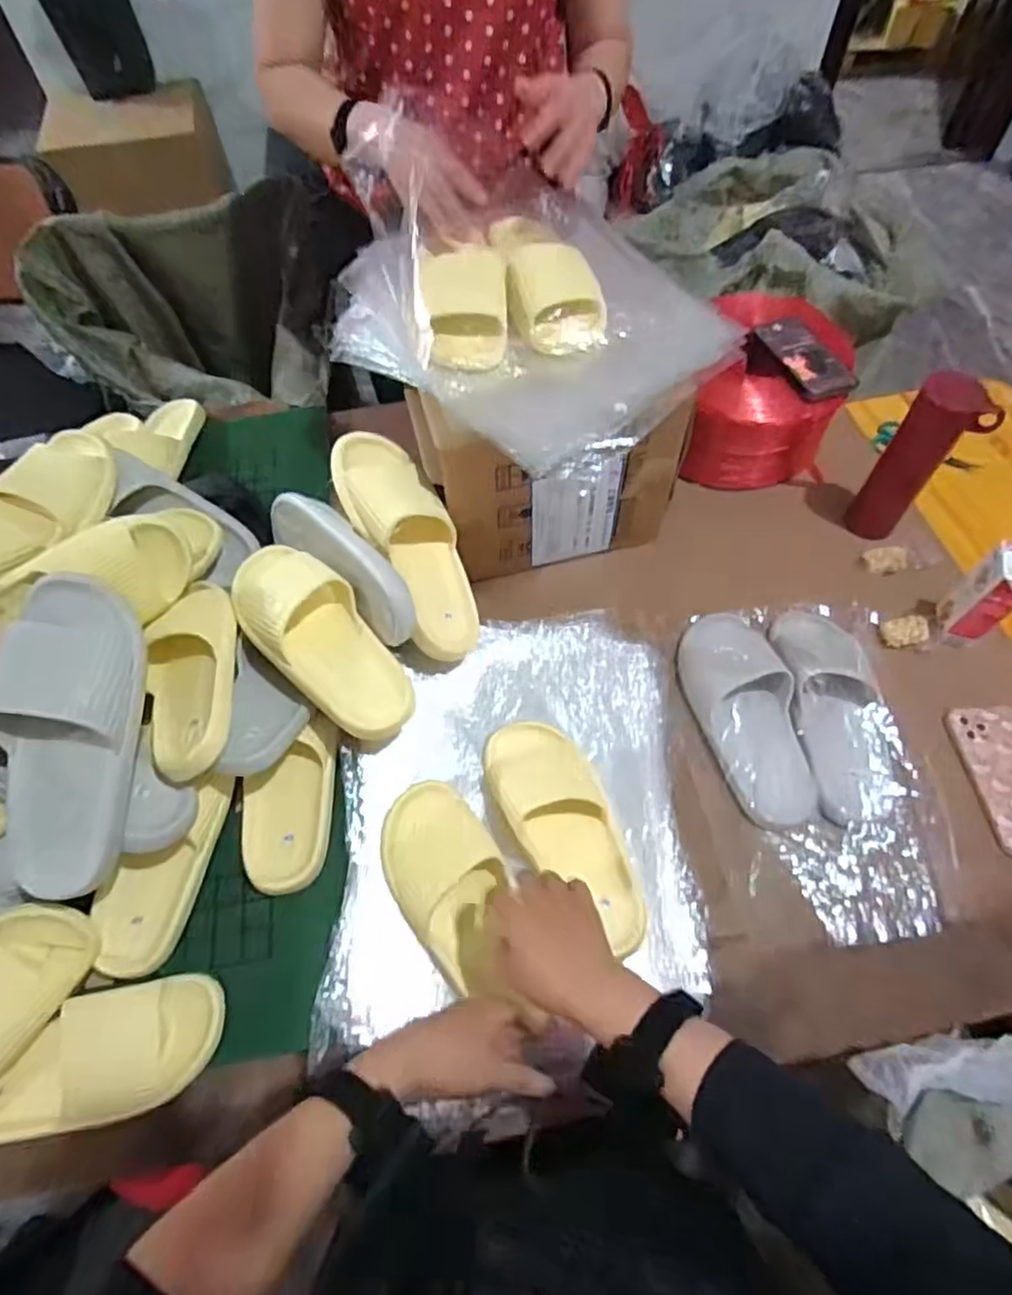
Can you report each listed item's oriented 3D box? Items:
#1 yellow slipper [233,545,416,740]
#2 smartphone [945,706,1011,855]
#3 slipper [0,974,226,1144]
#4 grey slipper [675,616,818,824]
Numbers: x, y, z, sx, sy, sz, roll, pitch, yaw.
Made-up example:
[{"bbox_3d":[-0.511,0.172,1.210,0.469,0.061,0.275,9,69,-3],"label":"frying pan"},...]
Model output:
[{"bbox_3d":[-0.203,-0.018,0.689,0.109,0.065,0.258,-33,64,-17],"label":"yellow slipper"},{"bbox_3d":[0.547,0.139,0.712,0.089,0.008,0.162,-4,59,-1],"label":"smartphone"},{"bbox_3d":[-0.375,0.364,0.582,0.230,0.050,0.102,-11,60,-5],"label":"slipper"},{"bbox_3d":[0.270,0.067,0.731,0.101,0.053,0.245,-10,59,-5],"label":"grey slipper"}]

